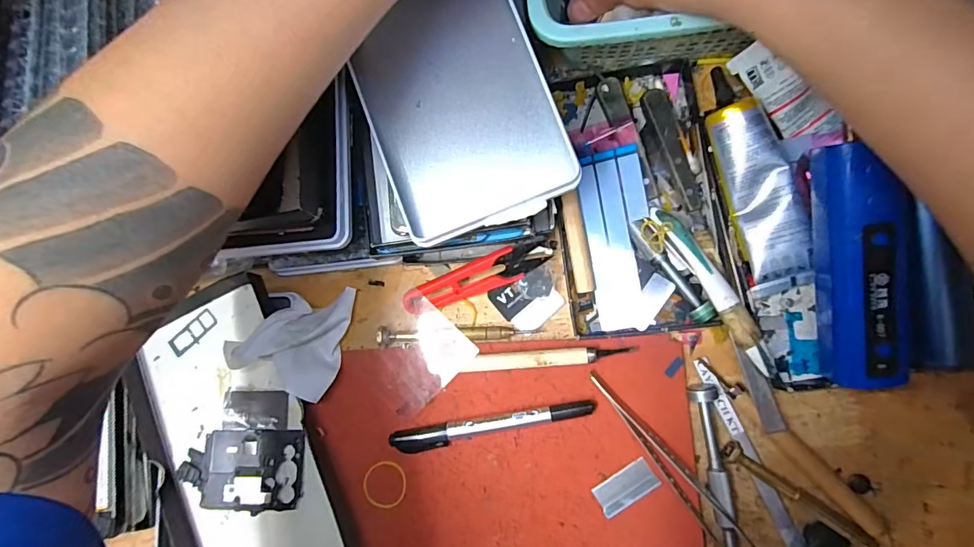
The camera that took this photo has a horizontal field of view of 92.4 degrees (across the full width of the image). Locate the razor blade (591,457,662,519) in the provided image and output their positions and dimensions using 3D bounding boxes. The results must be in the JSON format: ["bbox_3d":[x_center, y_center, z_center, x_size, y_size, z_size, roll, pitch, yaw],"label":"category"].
[{"bbox_3d":[0.084,0.129,0.280,0.038,0.004,0.019,-34,80,4],"label":"razor blade"}]

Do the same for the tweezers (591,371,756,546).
[{"bbox_3d":[0.107,0.114,0.276,0.016,0.011,0.132,-42,80,2],"label":"tweezers"}]

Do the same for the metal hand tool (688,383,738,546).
[{"bbox_3d":[0.137,0.129,0.271,0.014,0.011,0.126,-9,82,7],"label":"metal hand tool"}]

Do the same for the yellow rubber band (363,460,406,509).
[{"bbox_3d":[-0.066,0.138,0.304,0.029,0.004,0.029,-1,84,8],"label":"yellow rubber band"}]

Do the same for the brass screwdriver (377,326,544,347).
[{"bbox_3d":[-0.019,0.041,0.310,0.107,0.011,0.012,-1,84,8],"label":"brass screwdriver"}]

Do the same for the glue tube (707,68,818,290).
[{"bbox_3d":[0.160,-0.057,0.278,0.035,0.033,0.127,-16,82,7],"label":"glue tube"}]

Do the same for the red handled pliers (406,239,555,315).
[{"bbox_3d":[-0.005,0.002,0.303,0.102,0.011,0.020,-22,81,2],"label":"red handled pliers"}]

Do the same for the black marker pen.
[{"bbox_3d":[0.003,0.098,0.294,0.128,0.010,0.015,-11,82,7],"label":"black marker pen"}]

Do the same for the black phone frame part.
[{"bbox_3d":[-0.160,0.128,0.301,0.084,0.012,0.050,-1,84,8],"label":"black phone frame part"}]

